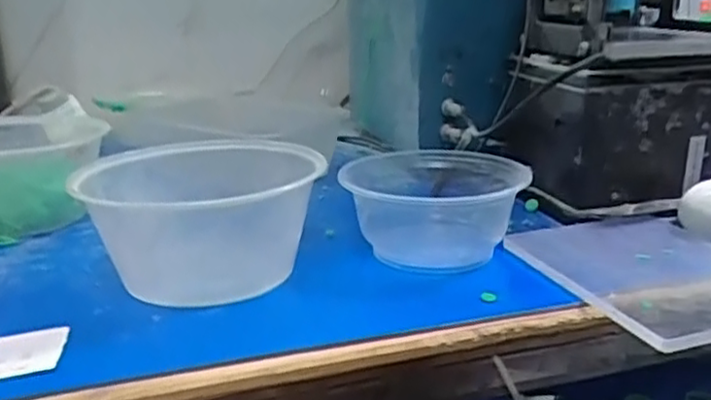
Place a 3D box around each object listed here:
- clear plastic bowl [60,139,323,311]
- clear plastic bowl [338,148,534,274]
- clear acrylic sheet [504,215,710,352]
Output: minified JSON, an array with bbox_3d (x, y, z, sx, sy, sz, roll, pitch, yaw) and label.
[{"bbox_3d":[-0.107,0.018,0.475,0.143,0.079,0.135,1,18,7],"label":"clear plastic bowl"},{"bbox_3d":[0.058,0.006,0.517,0.130,0.063,0.127,-1,18,0],"label":"clear plastic bowl"},{"bbox_3d":[0.202,0.043,0.456,0.144,0.010,0.168,-7,19,-18],"label":"clear acrylic sheet"}]

